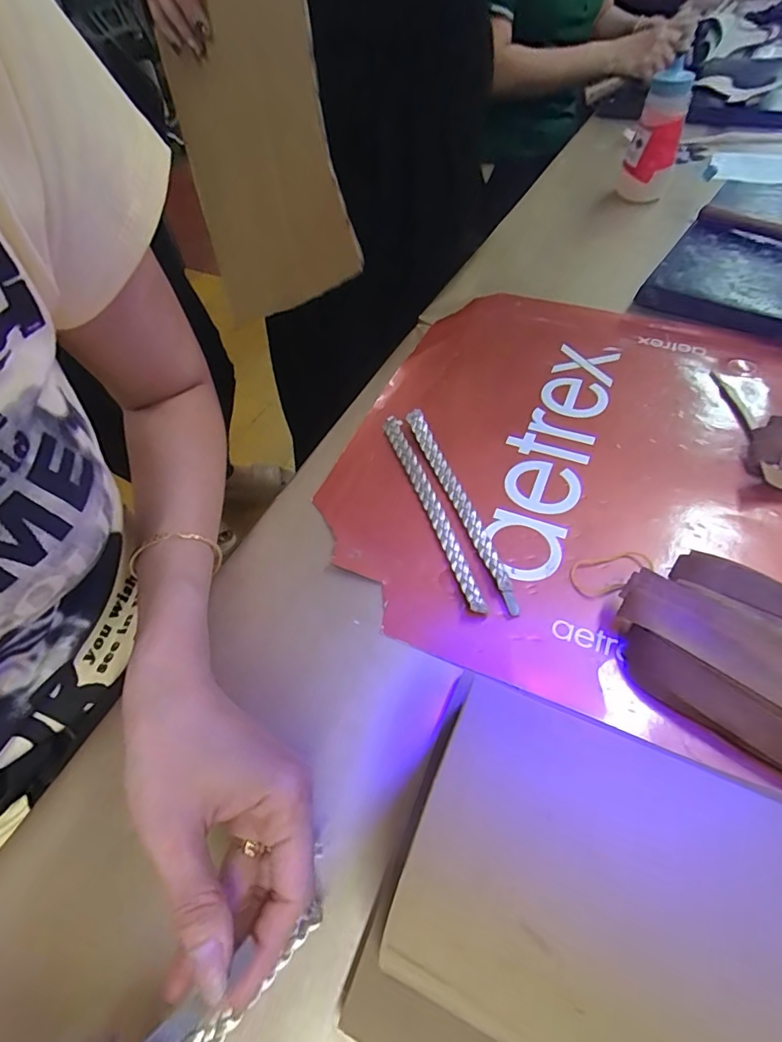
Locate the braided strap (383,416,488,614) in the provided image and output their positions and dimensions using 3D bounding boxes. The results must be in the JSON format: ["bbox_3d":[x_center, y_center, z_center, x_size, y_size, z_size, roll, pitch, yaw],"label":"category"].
[{"bbox_3d":[0.029,-0.015,0.365,0.015,0.008,0.191,-17,54,-8],"label":"braided strap"}]

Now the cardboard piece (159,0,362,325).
[{"bbox_3d":[-0.124,-0.322,0.383,0.012,0.287,0.282,-22,22,-27],"label":"cardboard piece"}]

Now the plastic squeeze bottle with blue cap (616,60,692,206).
[{"bbox_3d":[0.335,-0.490,0.617,0.060,0.118,0.060,20,57,18],"label":"plastic squeeze bottle with blue cap"}]

